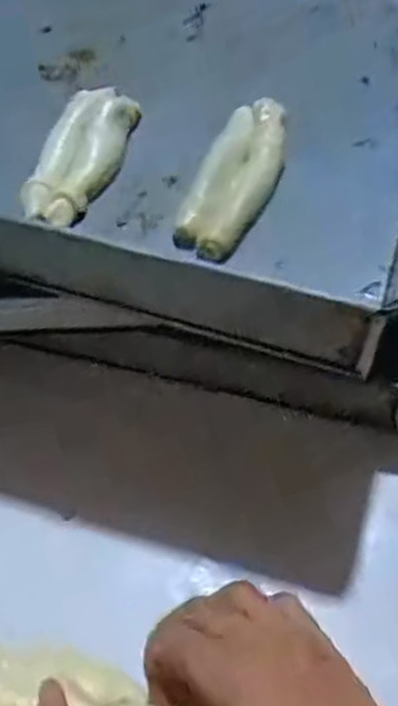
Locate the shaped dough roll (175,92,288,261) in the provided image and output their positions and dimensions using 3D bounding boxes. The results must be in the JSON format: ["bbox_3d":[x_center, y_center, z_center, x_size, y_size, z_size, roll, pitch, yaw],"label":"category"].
[{"bbox_3d":[0.021,-0.094,0.411,0.041,0.023,0.106,19,62,12],"label":"shaped dough roll"}]

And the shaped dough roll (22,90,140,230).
[{"bbox_3d":[-0.066,-0.109,0.418,0.040,0.019,0.101,12,61,9],"label":"shaped dough roll"}]

